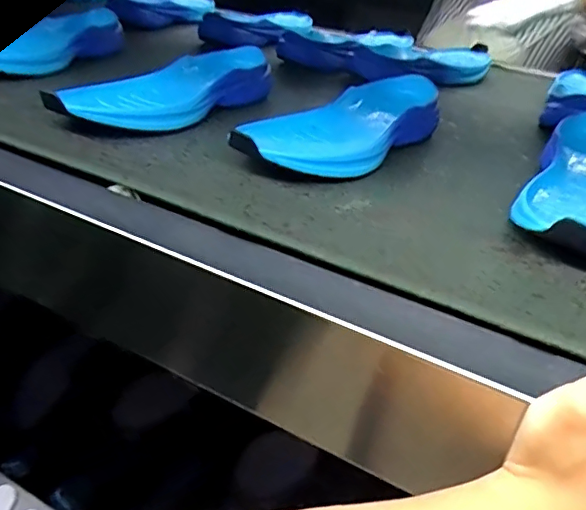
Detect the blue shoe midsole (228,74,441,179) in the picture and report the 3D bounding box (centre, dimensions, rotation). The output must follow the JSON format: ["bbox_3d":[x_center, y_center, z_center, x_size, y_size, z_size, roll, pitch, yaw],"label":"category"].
[{"bbox_3d":[0.050,-0.117,0.511,0.095,0.044,0.257,25,36,29],"label":"blue shoe midsole"}]

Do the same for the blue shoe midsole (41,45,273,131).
[{"bbox_3d":[-0.112,-0.160,0.544,0.076,0.041,0.266,25,41,22],"label":"blue shoe midsole"}]

